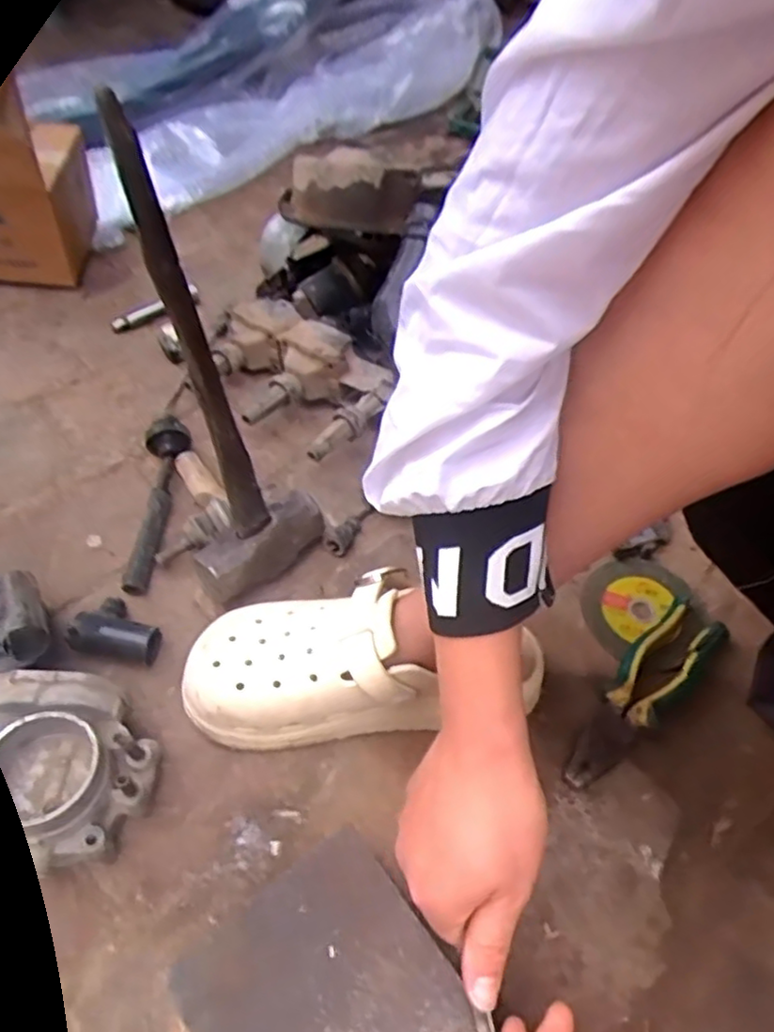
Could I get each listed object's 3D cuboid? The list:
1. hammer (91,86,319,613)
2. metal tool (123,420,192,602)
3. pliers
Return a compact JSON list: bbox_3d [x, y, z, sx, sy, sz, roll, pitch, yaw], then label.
[{"bbox_3d":[-0.141,-0.078,0.461,0.040,0.334,0.111,20,54,40],"label":"hammer"},{"bbox_3d":[-0.204,-0.011,0.585,0.034,0.032,0.170,1,59,-2],"label":"metal tool"},{"bbox_3d":[0.195,0.133,0.515,0.189,0.021,0.050,-33,60,-29],"label":"pliers"}]

